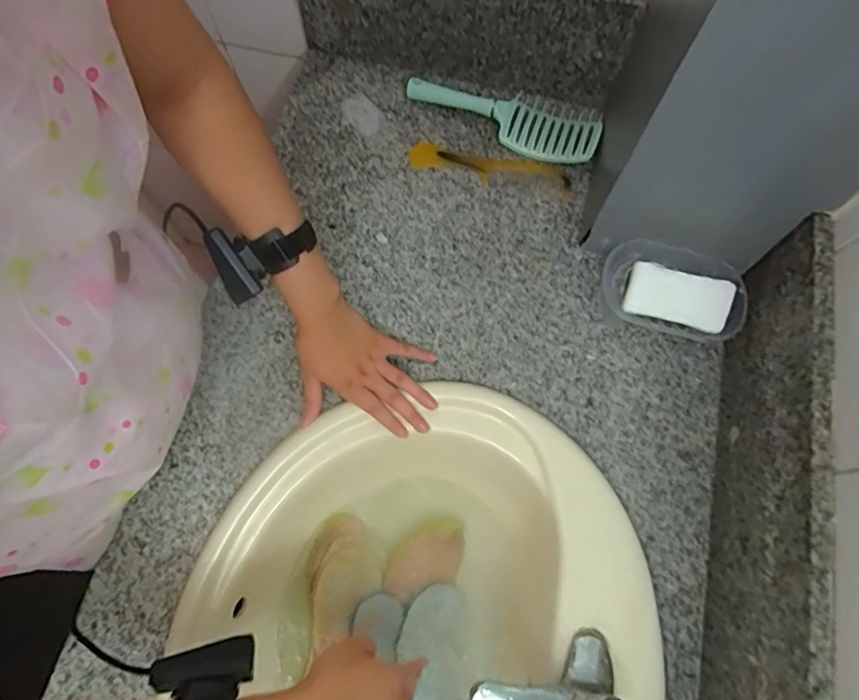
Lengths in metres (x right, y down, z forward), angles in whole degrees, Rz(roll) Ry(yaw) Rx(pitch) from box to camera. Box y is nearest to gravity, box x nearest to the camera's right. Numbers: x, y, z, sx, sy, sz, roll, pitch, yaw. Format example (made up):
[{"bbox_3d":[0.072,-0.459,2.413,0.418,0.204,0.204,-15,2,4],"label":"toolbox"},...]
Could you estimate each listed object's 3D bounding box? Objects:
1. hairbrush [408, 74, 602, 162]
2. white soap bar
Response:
[{"bbox_3d":[0.100,-0.313,0.681,0.248,0.035,0.087,27,73,7],"label":"hairbrush"},{"bbox_3d":[0.269,-0.057,0.568,0.104,0.023,0.053,17,73,5],"label":"white soap bar"}]

